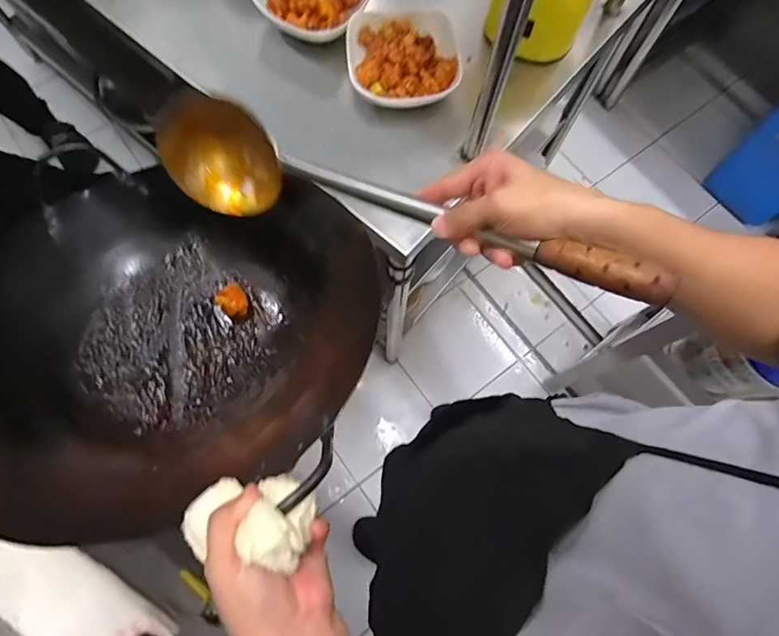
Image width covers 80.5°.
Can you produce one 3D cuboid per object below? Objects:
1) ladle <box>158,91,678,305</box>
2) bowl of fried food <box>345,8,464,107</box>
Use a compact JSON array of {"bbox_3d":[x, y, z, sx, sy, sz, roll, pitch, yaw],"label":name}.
[{"bbox_3d":[-0.024,-0.097,0.437,0.501,0.103,0.076,23,73,26],"label":"ladle"},{"bbox_3d":[0.019,-0.355,0.631,0.150,0.054,0.148,0,73,-1],"label":"bowl of fried food"}]

